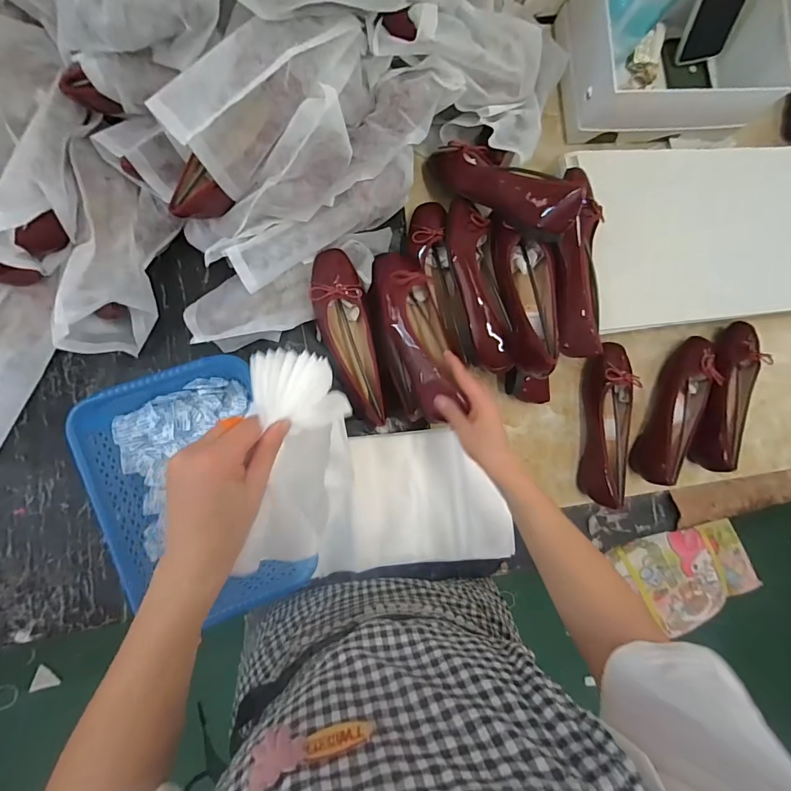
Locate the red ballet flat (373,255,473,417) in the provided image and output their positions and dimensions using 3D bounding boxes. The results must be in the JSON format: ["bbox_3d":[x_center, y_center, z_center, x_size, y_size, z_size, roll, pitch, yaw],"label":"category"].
[{"bbox_3d":[0.031,-0.101,0.585,0.081,0.059,0.264,-12,73,-9],"label":"red ballet flat"}]

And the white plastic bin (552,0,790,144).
[{"bbox_3d":[0.420,-0.520,0.656,0.307,0.134,0.189,-4,90,-9],"label":"white plastic bin"}]

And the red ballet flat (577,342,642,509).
[{"bbox_3d":[0.346,0.045,0.678,0.079,0.063,0.254,1,89,-9],"label":"red ballet flat"}]

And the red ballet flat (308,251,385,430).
[{"bbox_3d":[-0.067,-0.080,0.623,0.075,0.052,0.259,-15,92,-9],"label":"red ballet flat"}]

